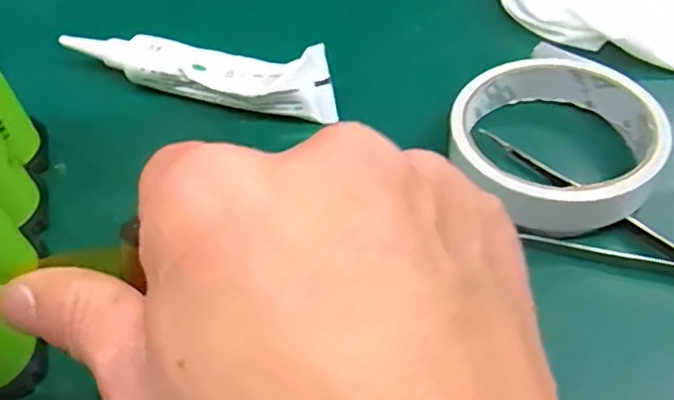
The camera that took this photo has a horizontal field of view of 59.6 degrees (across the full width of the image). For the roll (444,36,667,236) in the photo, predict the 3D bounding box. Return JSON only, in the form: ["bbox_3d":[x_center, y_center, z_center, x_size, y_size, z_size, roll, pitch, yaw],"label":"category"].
[{"bbox_3d":[0.096,-0.032,0.263,0.085,0.027,0.095,12,56,9],"label":"roll"}]

